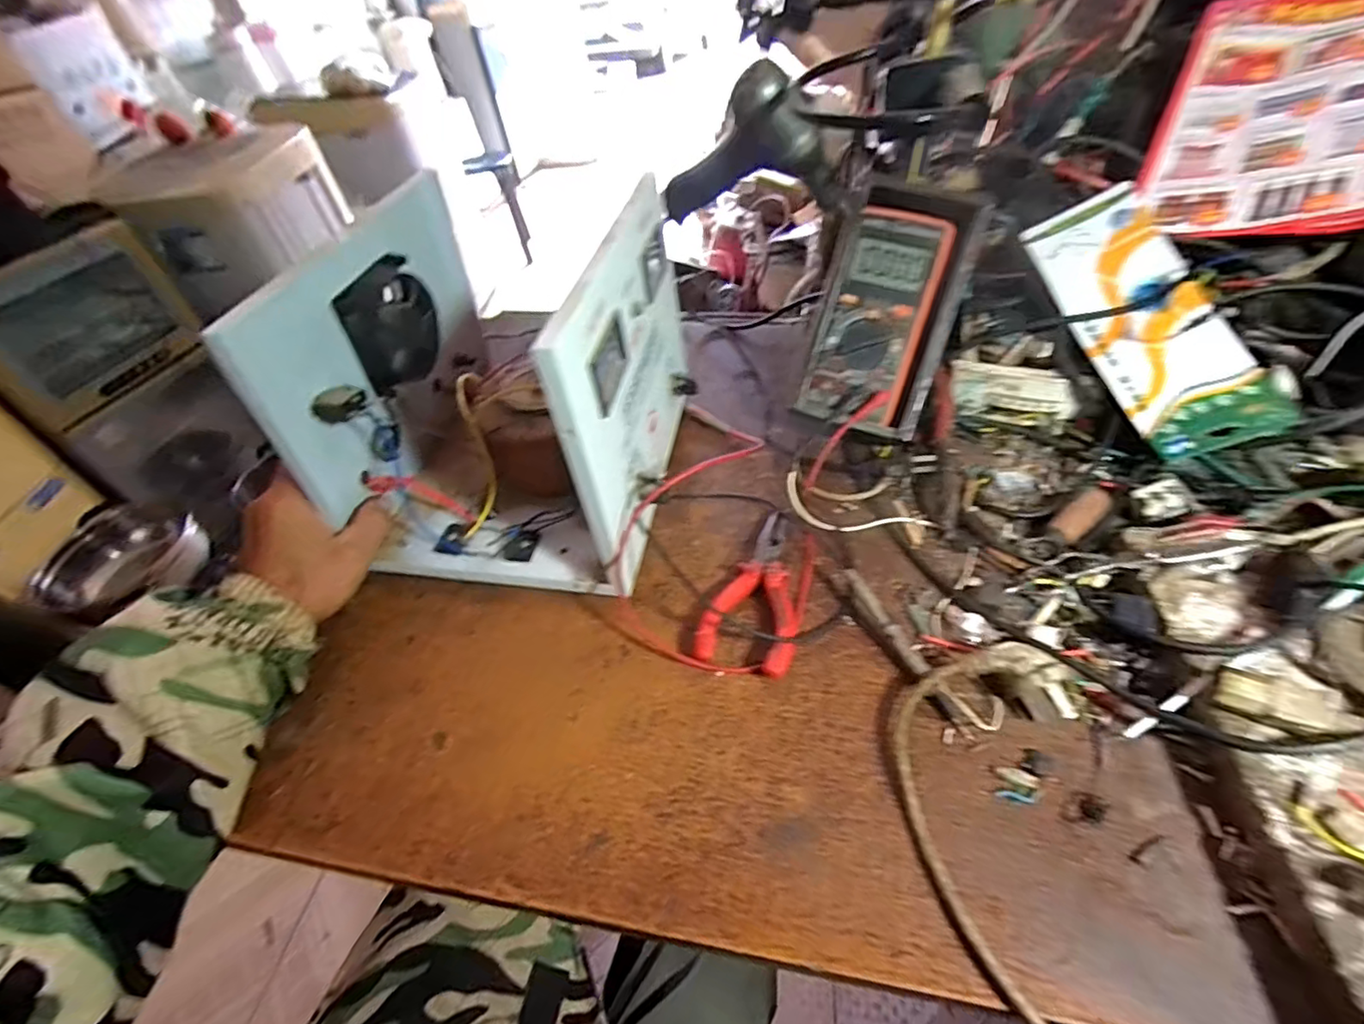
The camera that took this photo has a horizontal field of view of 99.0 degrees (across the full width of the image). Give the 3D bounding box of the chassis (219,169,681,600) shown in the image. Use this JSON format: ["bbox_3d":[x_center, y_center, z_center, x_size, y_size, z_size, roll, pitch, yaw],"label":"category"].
[{"bbox_3d":[-0.130,-0.106,0.450,0.227,0.214,0.262,4,48,9],"label":"chassis"}]

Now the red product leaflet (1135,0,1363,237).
[{"bbox_3d":[0.542,-0.354,0.492,0.212,0.026,0.282,19,75,44],"label":"red product leaflet"}]

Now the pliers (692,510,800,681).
[{"bbox_3d":[0.060,0.053,0.429,0.064,0.016,0.141,12,50,16],"label":"pliers"}]

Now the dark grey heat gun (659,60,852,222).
[{"bbox_3d":[0.071,-0.330,0.536,0.177,0.120,0.058,-8,45,2],"label":"dark grey heat gun"}]

